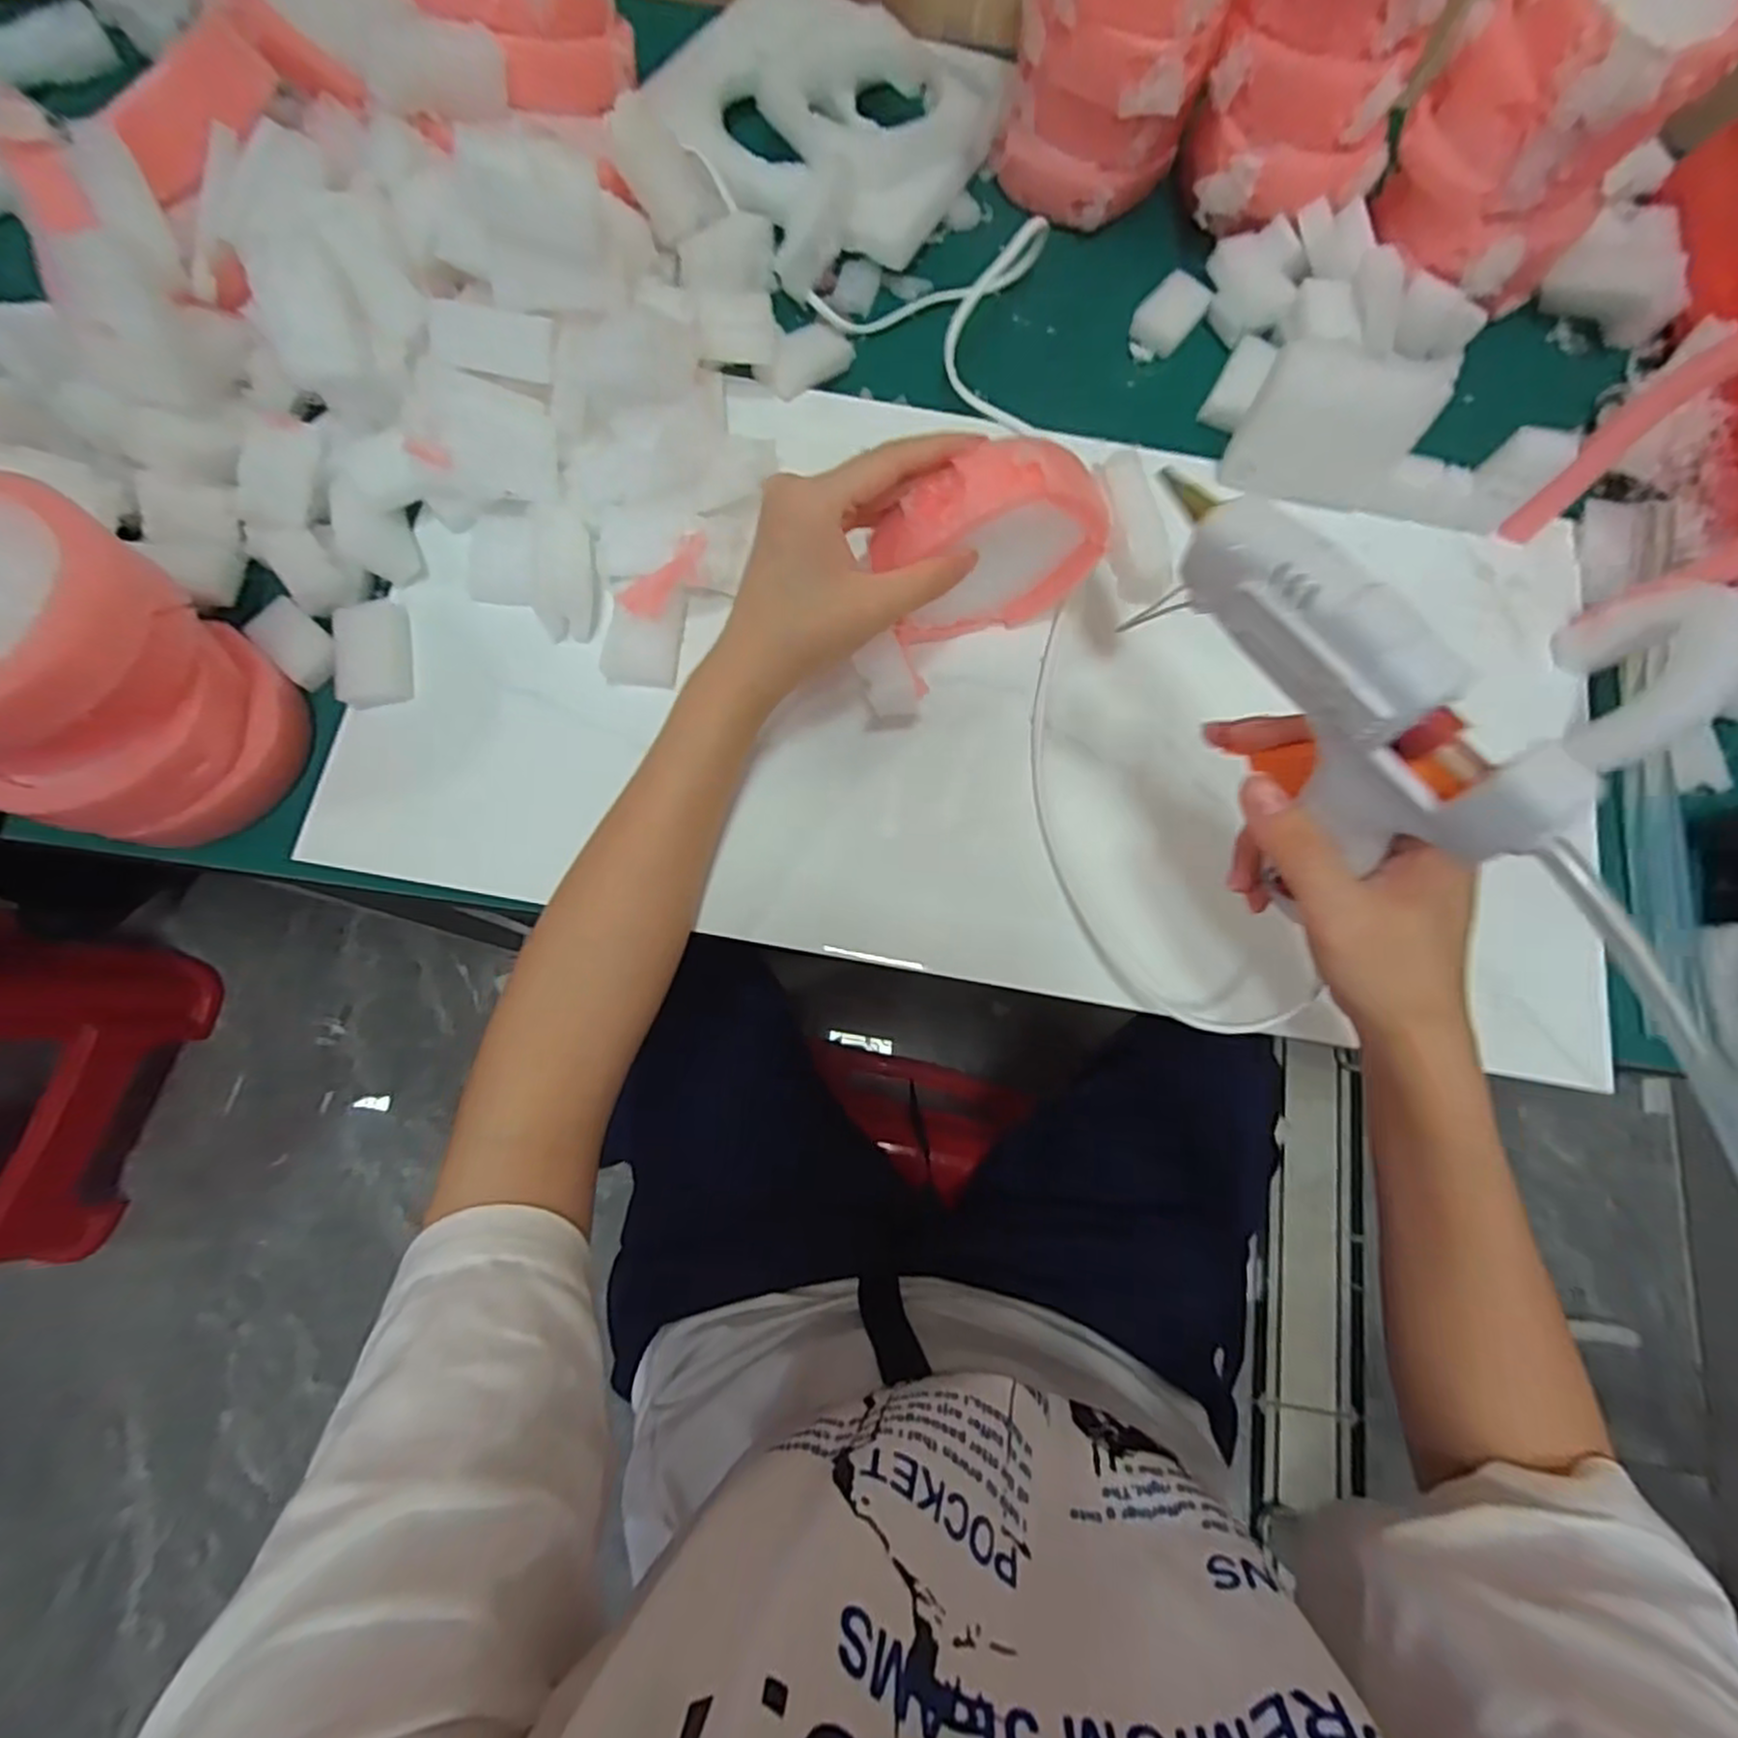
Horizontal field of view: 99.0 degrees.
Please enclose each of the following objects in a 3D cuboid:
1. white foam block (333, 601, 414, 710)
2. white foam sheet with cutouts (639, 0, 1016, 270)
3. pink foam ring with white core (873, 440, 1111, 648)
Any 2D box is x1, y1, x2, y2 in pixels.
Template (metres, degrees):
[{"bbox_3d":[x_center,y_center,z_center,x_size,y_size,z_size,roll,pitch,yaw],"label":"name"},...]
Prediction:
[{"bbox_3d":[-0.232,-0.101,0.350,0.031,0.010,0.050,-8,82,-24],"label":"white foam block"},{"bbox_3d":[-0.031,-0.431,0.420,0.176,0.035,0.163,29,77,5],"label":"white foam sheet with cutouts"},{"bbox_3d":[0.051,-0.137,0.318,0.094,0.097,0.033,-20,82,-5],"label":"pink foam ring with white core"}]

